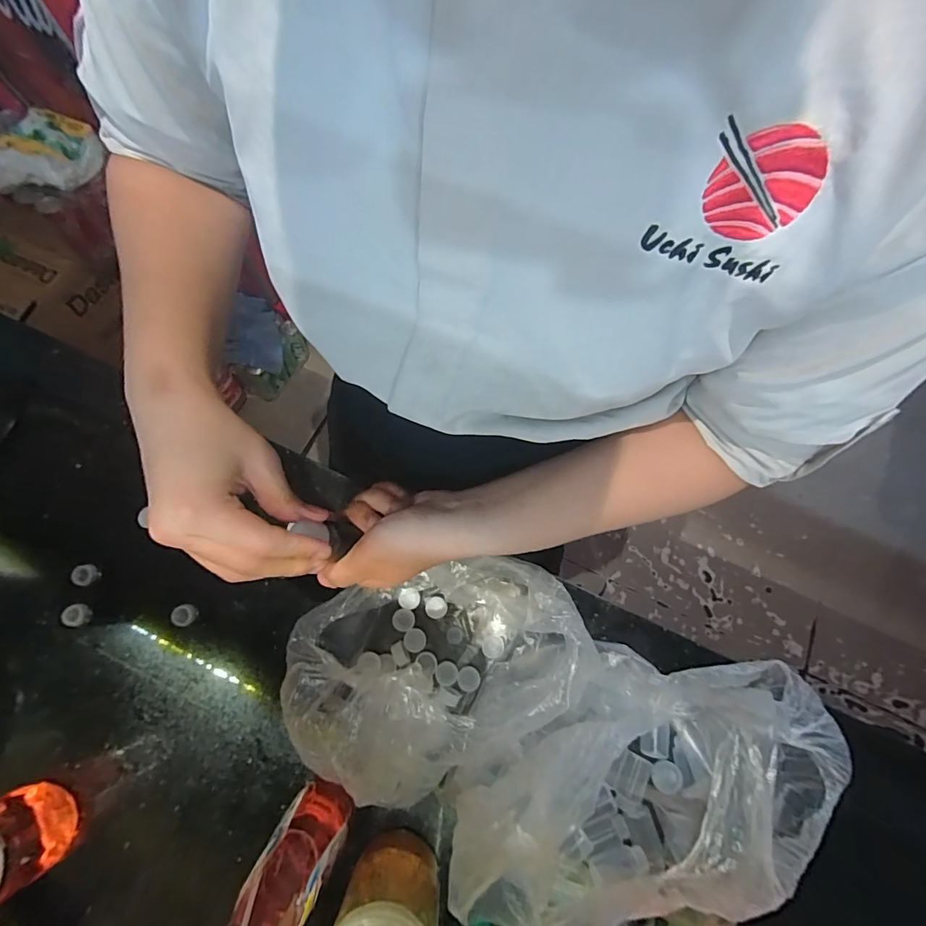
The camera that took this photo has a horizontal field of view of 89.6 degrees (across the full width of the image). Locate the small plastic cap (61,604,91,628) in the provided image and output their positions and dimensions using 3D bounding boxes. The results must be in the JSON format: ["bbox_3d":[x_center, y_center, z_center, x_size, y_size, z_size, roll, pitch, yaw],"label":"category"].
[{"bbox_3d":[-0.417,0.164,0.502,0.022,0.016,0.024,0,73,-1],"label":"small plastic cap"}]

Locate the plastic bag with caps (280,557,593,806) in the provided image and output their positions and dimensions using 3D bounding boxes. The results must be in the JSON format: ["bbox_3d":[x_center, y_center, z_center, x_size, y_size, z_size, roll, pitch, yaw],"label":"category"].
[{"bbox_3d":[-0.022,0.196,0.468,0.253,0.190,0.161,-17,74,-7],"label":"plastic bag with caps"}]

